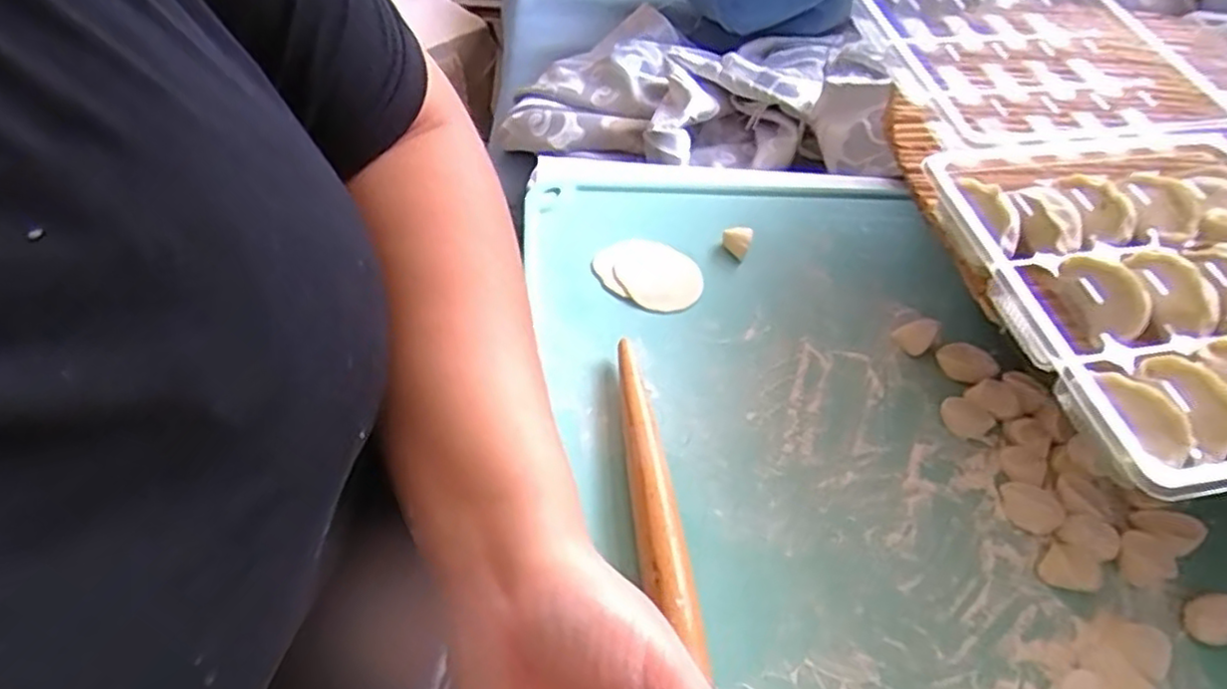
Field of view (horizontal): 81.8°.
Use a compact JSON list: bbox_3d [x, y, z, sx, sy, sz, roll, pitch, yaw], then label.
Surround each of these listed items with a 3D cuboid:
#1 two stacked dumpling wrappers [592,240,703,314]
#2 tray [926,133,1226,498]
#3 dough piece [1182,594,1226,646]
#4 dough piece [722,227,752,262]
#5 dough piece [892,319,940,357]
[{"bbox_3d":[0.028,-0.052,0.516,0.063,0.005,0.070,-31,60,-27],"label":"two stacked dumpling wrappers"},{"bbox_3d":[0.277,-0.030,0.356,0.183,0.036,0.215,-7,52,-11],"label":"tray"},{"bbox_3d":[0.327,0.149,0.384,0.030,0.015,0.024,-12,53,-15],"label":"dough piece"},{"bbox_3d":[0.093,-0.078,0.538,0.021,0.017,0.017,18,52,9],"label":"dough piece"},{"bbox_3d":[0.210,-0.007,0.493,0.024,0.015,0.028,37,56,22],"label":"dough piece"}]

